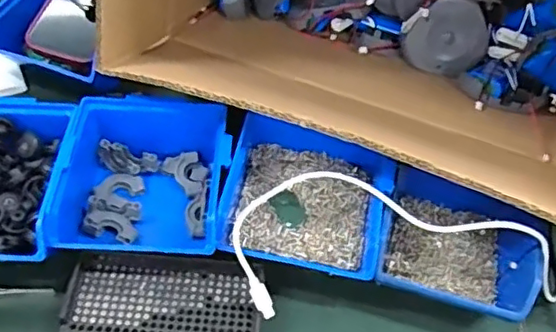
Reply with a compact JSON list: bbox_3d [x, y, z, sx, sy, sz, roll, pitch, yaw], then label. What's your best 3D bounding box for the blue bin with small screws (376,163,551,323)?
[{"bbox_3d":[0.135,0.050,0.464,0.111,0.068,0.132,16,50,8],"label":"blue bin with small screws"}]

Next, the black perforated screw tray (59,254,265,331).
[{"bbox_3d":[-0.079,0.107,0.426,0.132,0.018,0.094,6,49,-1],"label":"black perforated screw tray"}]

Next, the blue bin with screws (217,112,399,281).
[{"bbox_3d":[0.025,0.023,0.474,0.119,0.056,0.131,10,49,3],"label":"blue bin with screws"}]

